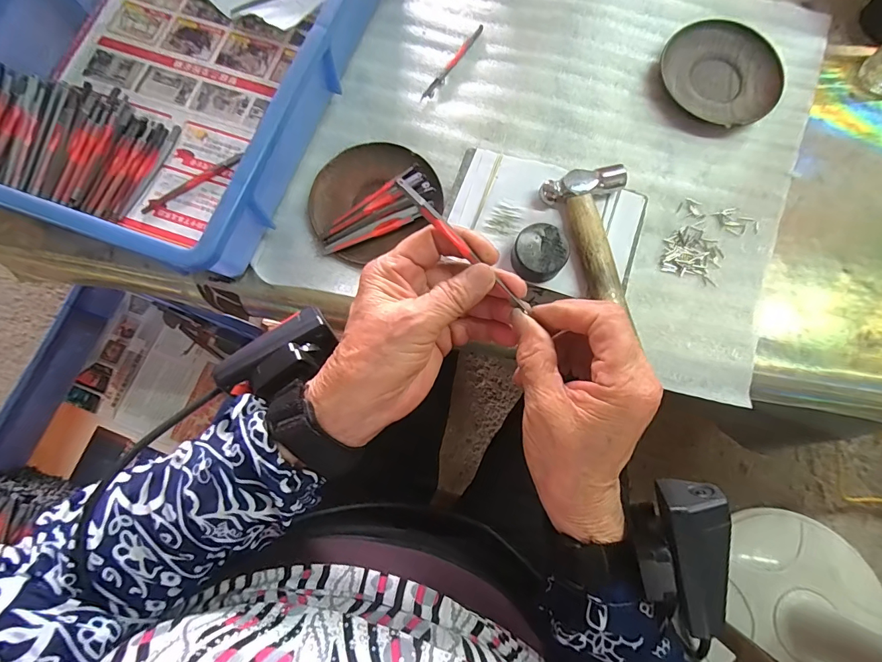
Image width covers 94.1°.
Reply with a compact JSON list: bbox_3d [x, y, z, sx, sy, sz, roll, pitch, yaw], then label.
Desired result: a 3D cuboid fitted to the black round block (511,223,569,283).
[{"bbox_3d":[0.070,-0.055,0.293,0.037,0.019,0.040,0,77,-1],"label":"black round block"}]

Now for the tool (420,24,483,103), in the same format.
[{"bbox_3d":[0.011,-0.264,0.403,0.009,0.004,0.105,32,77,6],"label":"tool"}]

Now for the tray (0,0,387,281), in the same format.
[{"bbox_3d":[-0.222,-0.272,0.363,0.279,0.072,0.422,18,77,3],"label":"tray"}]

